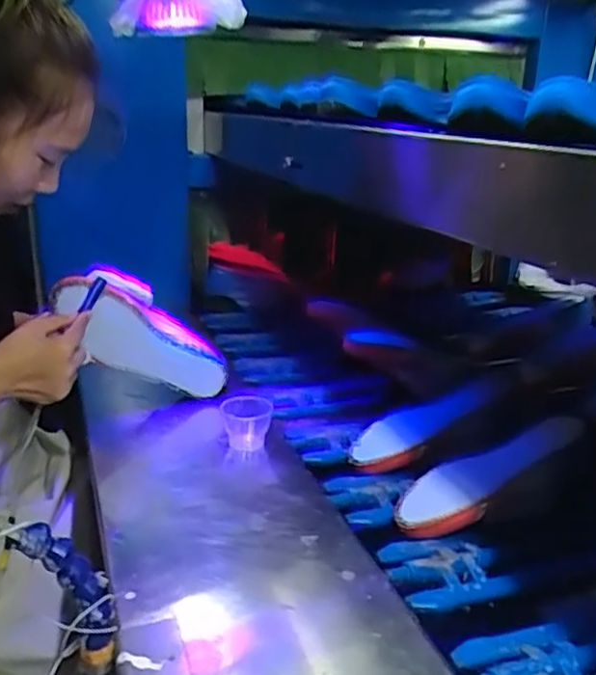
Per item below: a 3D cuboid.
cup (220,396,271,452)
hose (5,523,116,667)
[{"bbox_3d":[-0.064,0.114,0.832,0.064,0.068,0.050,-2,12,-7],"label":"cup"},{"bbox_3d":[-0.165,0.186,0.491,0.038,0.133,0.023,-23,22,-4],"label":"hose"}]

